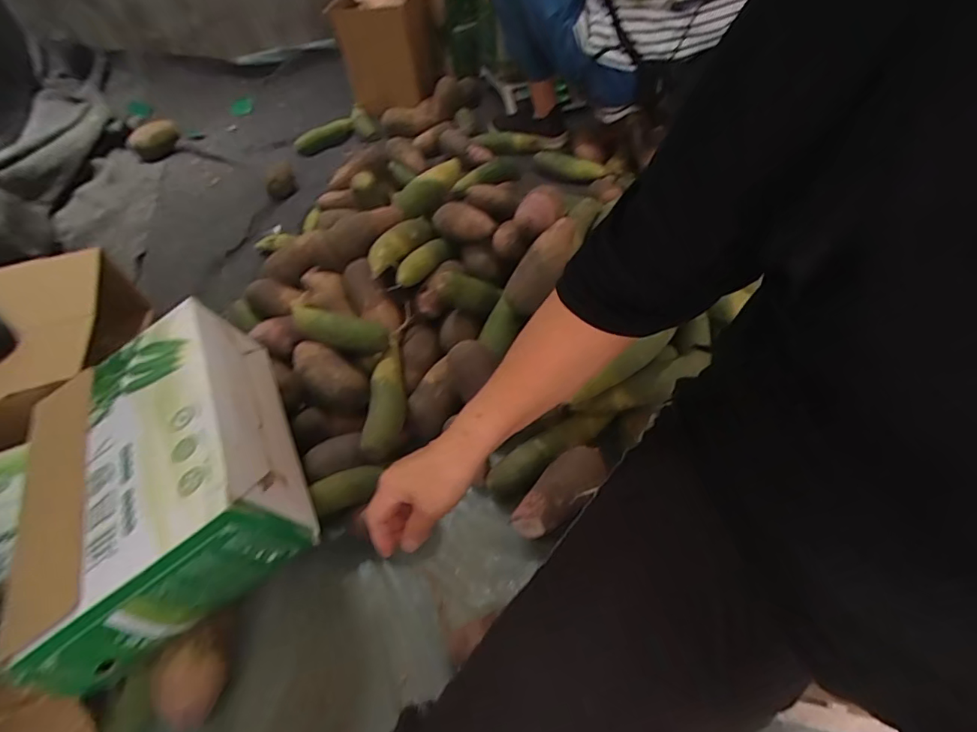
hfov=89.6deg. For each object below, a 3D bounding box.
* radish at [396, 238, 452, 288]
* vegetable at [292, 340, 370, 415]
[{"bbox_3d":[-0.118,-0.185,0.867,0.044,0.040,0.127,27,58,24],"label":"radish"},{"bbox_3d":[-0.255,0.012,0.776,0.073,0.057,0.151,-39,58,-24],"label":"vegetable"}]

